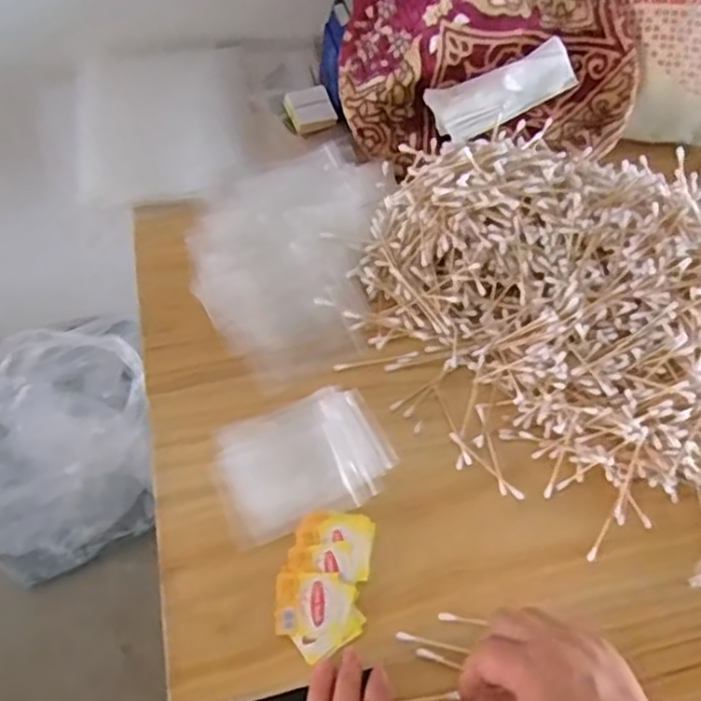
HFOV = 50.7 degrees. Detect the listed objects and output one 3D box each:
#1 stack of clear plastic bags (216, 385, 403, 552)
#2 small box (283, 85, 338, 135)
[{"bbox_3d":[-0.035,0.084,0.557,0.130,0.022,0.092,-22,65,-16],"label":"stack of clear plastic bags"},{"bbox_3d":[-0.040,-0.242,0.748,0.044,0.019,0.047,-19,75,-3],"label":"small box"}]

